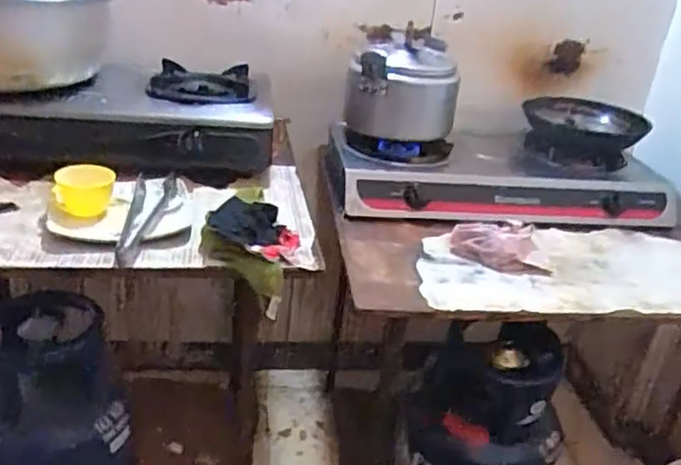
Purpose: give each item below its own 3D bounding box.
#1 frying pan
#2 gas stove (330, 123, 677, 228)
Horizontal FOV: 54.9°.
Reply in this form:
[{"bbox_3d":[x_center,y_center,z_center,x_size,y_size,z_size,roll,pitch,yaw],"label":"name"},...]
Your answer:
[{"bbox_3d":[0.571,-0.258,1.537,0.259,0.057,0.237,8,26,3],"label":"frying pan"},{"bbox_3d":[0.330,-0.142,1.443,0.710,0.087,0.368,3,26,-8],"label":"gas stove"}]

